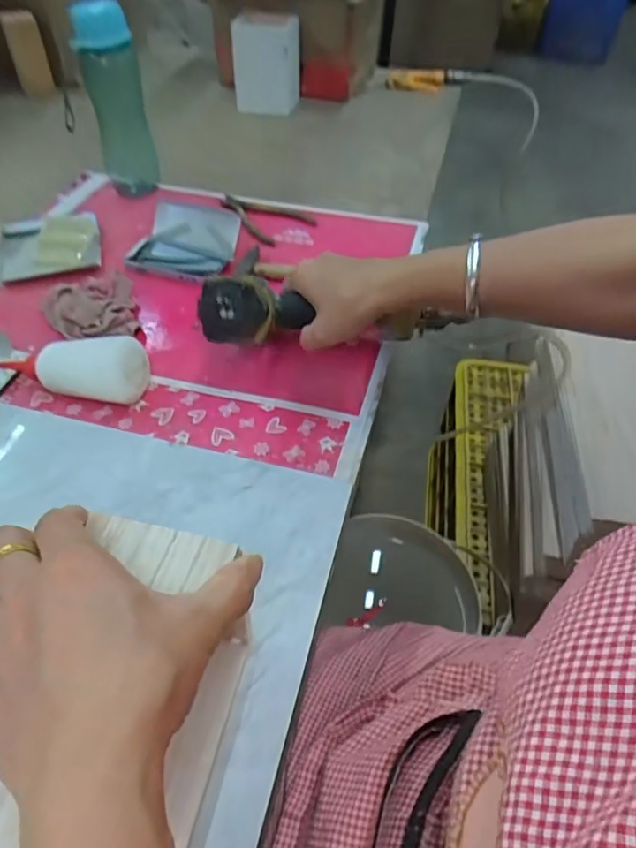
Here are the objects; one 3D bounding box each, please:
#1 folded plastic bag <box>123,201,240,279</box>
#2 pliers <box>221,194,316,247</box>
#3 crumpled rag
[{"bbox_3d":[-0.180,-0.242,0.724,0.134,0.042,0.107,9,48,7],"label":"folded plastic bag"},{"bbox_3d":[-0.089,-0.316,0.815,0.146,0.018,0.113,37,56,28],"label":"pliers"},{"bbox_3d":[-0.266,-0.140,0.635,0.097,0.031,0.113,-19,51,-18],"label":"crumpled rag"}]

